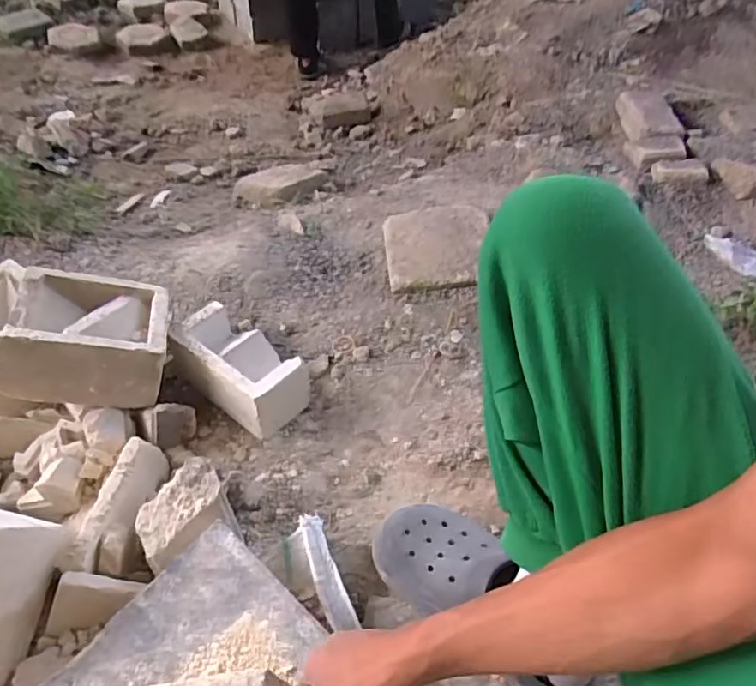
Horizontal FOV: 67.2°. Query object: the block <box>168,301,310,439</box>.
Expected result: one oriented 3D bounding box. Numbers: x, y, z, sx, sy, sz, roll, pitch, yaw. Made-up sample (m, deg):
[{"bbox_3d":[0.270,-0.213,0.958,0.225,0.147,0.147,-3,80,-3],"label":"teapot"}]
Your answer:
[{"bbox_3d":[-0.211,0.036,0.862,0.194,0.100,0.104,30,54,27],"label":"block"}]

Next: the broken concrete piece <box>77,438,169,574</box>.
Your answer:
[{"bbox_3d":[-0.312,0.202,0.708,0.033,0.079,0.164,-27,40,33],"label":"broken concrete piece"}]

